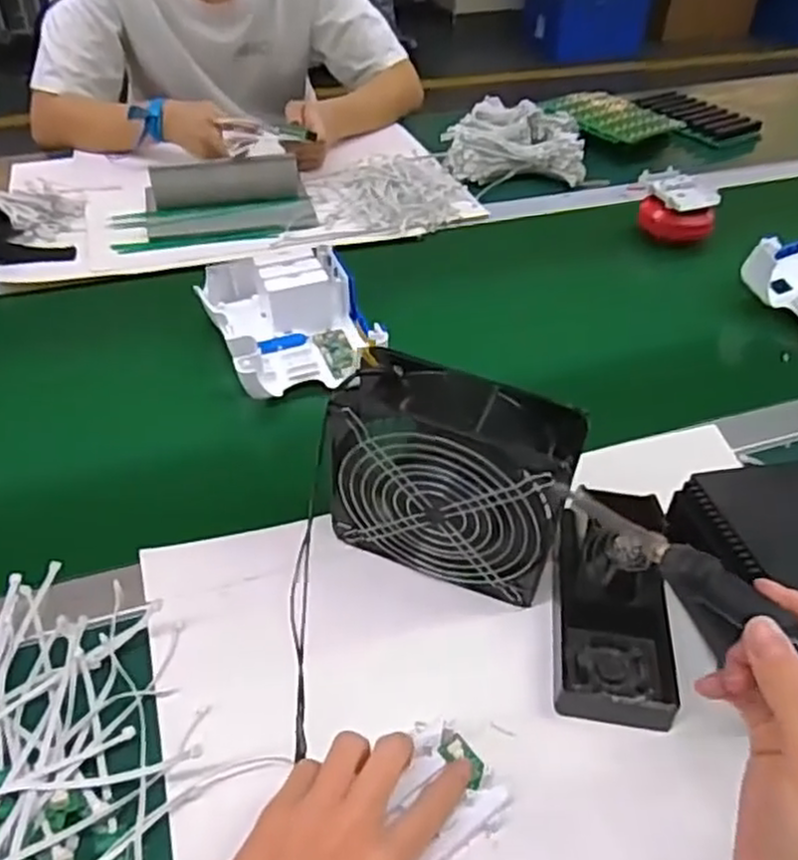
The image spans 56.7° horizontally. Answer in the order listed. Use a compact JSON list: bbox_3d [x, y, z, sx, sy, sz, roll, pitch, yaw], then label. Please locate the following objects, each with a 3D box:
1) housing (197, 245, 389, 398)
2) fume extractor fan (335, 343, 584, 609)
[{"bbox_3d":[-0.103,-0.110,0.710,0.138,0.053,0.180,-12,45,-15],"label":"housing"},{"bbox_3d":[0.034,0.034,0.493,0.150,0.138,0.063,17,45,15],"label":"fume extractor fan"}]

